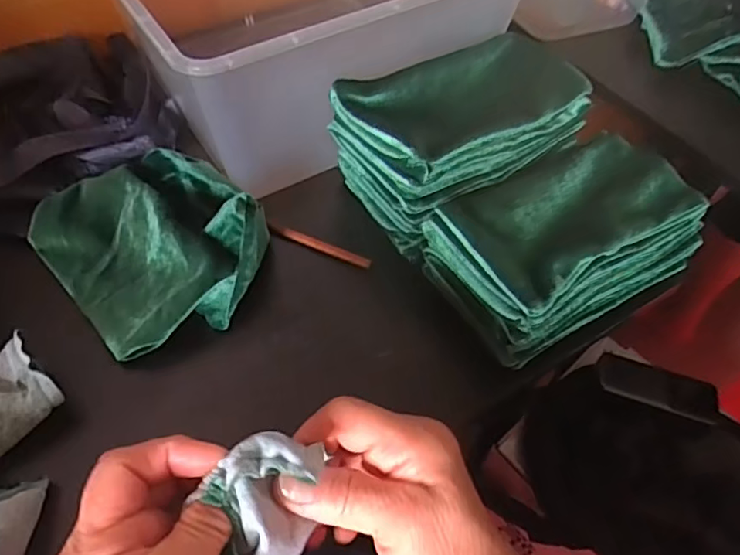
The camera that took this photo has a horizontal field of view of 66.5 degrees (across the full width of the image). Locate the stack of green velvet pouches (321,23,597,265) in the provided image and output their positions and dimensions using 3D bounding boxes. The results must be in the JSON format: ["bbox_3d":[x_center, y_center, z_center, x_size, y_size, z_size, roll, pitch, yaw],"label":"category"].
[{"bbox_3d":[0.069,-0.109,0.430,0.179,0.079,0.104,-27,59,-20],"label":"stack of green velvet pouches"}]

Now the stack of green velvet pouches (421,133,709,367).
[{"bbox_3d":[0.132,-0.029,0.388,0.171,0.056,0.107,-24,58,-18],"label":"stack of green velvet pouches"}]

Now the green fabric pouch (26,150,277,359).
[{"bbox_3d":[-0.150,-0.031,0.395,0.130,0.044,0.151,-35,62,-24],"label":"green fabric pouch"}]

